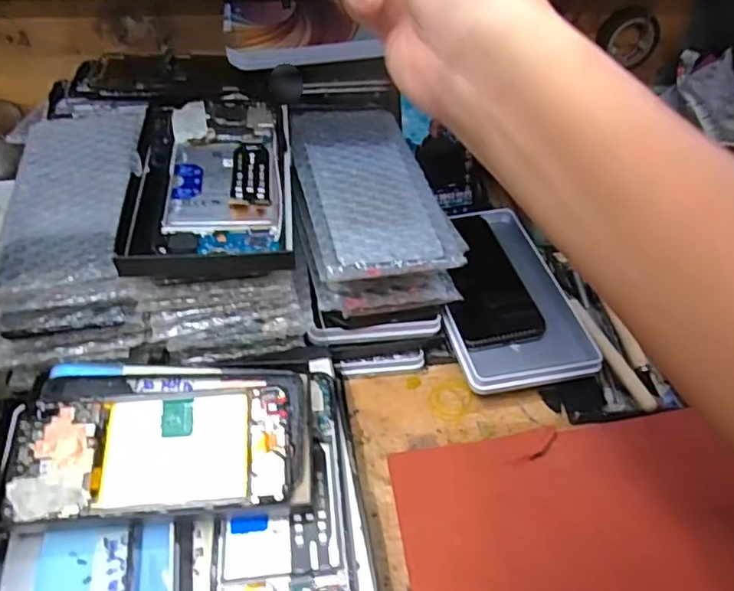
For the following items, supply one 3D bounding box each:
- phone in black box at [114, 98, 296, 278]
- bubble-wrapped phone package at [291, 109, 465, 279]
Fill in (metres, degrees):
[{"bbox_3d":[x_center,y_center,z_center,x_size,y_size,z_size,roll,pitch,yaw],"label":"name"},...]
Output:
[{"bbox_3d":[-0.100,-0.078,0.377,0.099,0.022,0.156,-4,51,-7],"label":"phone in black box"},{"bbox_3d":[0.001,-0.081,0.417,0.101,0.014,0.173,-10,49,-11],"label":"bubble-wrapped phone package"}]

